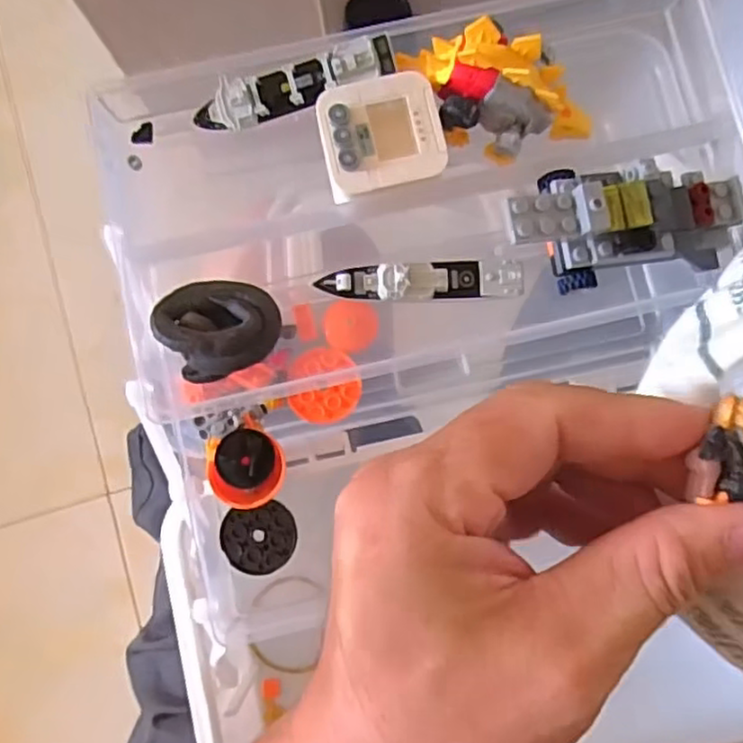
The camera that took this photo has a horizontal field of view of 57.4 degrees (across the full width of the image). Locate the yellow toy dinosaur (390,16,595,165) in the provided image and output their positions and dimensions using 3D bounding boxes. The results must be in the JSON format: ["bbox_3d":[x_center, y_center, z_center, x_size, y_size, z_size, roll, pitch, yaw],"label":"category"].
[{"bbox_3d":[0.044,-0.097,0.241,0.071,0.036,0.031,14,82,4],"label":"yellow toy dinosaur"}]

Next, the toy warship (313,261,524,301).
[{"bbox_3d":[0.019,-0.034,0.248,0.073,0.008,0.014,-3,81,1],"label":"toy warship"}]

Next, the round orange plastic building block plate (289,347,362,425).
[{"bbox_3d":[-0.019,0.006,0.283,0.029,0.004,0.031,0,82,2],"label":"round orange plastic building block plate"}]

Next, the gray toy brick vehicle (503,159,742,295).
[{"bbox_3d":[0.088,-0.051,0.242,0.089,0.030,0.034,-5,81,-14],"label":"gray toy brick vehicle"}]

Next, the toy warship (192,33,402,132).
[{"bbox_3d":[-0.028,-0.104,0.248,0.074,0.014,0.015,-14,81,0],"label":"toy warship"}]

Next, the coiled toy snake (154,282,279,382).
[{"bbox_3d":[-0.054,-0.017,0.240,0.040,0.020,0.034,-20,81,-1],"label":"coiled toy snake"}]

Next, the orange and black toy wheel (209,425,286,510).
[{"bbox_3d":[-0.049,0.038,0.269,0.028,0.012,0.031,4,82,2],"label":"orange and black toy wheel"}]

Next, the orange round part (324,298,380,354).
[{"bbox_3d":[-0.009,-0.019,0.288,0.023,0.004,0.022,0,82,2],"label":"orange round part"}]

